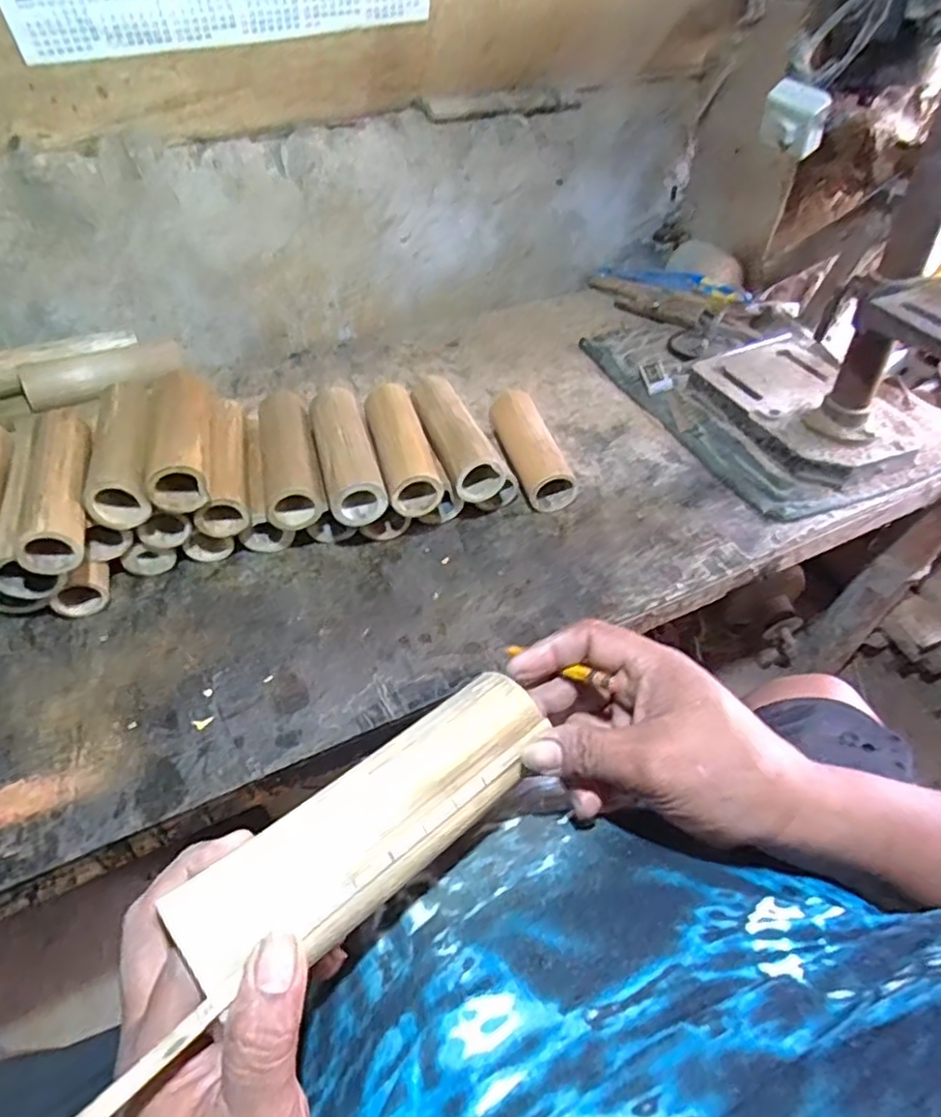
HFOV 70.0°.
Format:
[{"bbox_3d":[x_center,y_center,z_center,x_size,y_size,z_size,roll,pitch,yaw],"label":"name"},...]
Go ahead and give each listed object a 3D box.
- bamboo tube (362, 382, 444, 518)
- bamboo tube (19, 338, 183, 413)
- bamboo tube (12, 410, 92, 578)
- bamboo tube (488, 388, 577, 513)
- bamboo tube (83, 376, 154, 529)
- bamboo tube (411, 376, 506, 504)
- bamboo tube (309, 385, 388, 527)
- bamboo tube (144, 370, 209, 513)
[{"bbox_3d":[-0.078,-0.125,0.738,0.056,0.047,0.179,-12,48,-11],"label":"bamboo tube"},{"bbox_3d":[-0.454,-0.233,0.834,0.181,0.043,0.052,-30,53,-25],"label":"bamboo tube"},{"bbox_3d":[-0.377,-0.071,0.624,0.048,0.052,0.181,-10,47,-9],"label":"bamboo tube"},{"bbox_3d":[0.073,-0.139,0.823,0.059,0.053,0.183,-12,48,-11],"label":"bamboo tube"},{"bbox_3d":[-0.341,-0.108,0.671,0.052,0.056,0.178,-11,48,-10],"label":"bamboo tube"},{"bbox_3d":[-0.019,-0.140,0.763,0.057,0.049,0.181,-17,49,-15],"label":"bamboo tube"},{"bbox_3d":[-0.135,-0.115,0.725,0.055,0.050,0.177,-12,48,-11],"label":"bamboo tube"},{"bbox_3d":[-0.294,-0.129,0.679,0.056,0.050,0.185,-13,48,-12],"label":"bamboo tube"}]

